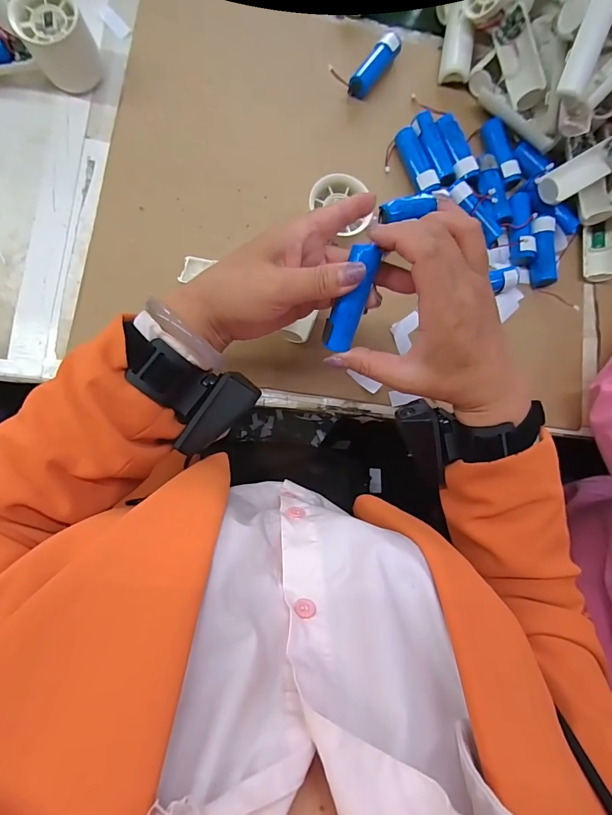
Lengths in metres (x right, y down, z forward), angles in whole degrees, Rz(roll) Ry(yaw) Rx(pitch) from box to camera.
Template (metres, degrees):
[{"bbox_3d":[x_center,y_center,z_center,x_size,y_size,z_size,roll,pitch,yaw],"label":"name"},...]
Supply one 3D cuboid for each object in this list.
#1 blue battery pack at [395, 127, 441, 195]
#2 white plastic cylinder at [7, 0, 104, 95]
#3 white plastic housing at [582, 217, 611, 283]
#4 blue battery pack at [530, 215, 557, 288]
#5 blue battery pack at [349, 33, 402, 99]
[{"bbox_3d":[0.115,-0.255,0.413,0.023,0.024,0.073,-17,87,-9],"label":"blue battery pack"},{"bbox_3d":[-0.225,-0.333,0.360,0.055,0.052,0.053,1,84,-7],"label":"white plastic cylinder"},{"bbox_3d":[0.319,-0.171,0.428,0.031,0.018,0.067,2,84,-7],"label":"white plastic housing"},{"bbox_3d":[0.251,-0.164,0.419,0.026,0.018,0.072,-1,84,-8],"label":"blue battery pack"},{"bbox_3d":[0.073,-0.360,0.419,0.024,0.023,0.069,33,81,-3],"label":"blue battery pack"}]

